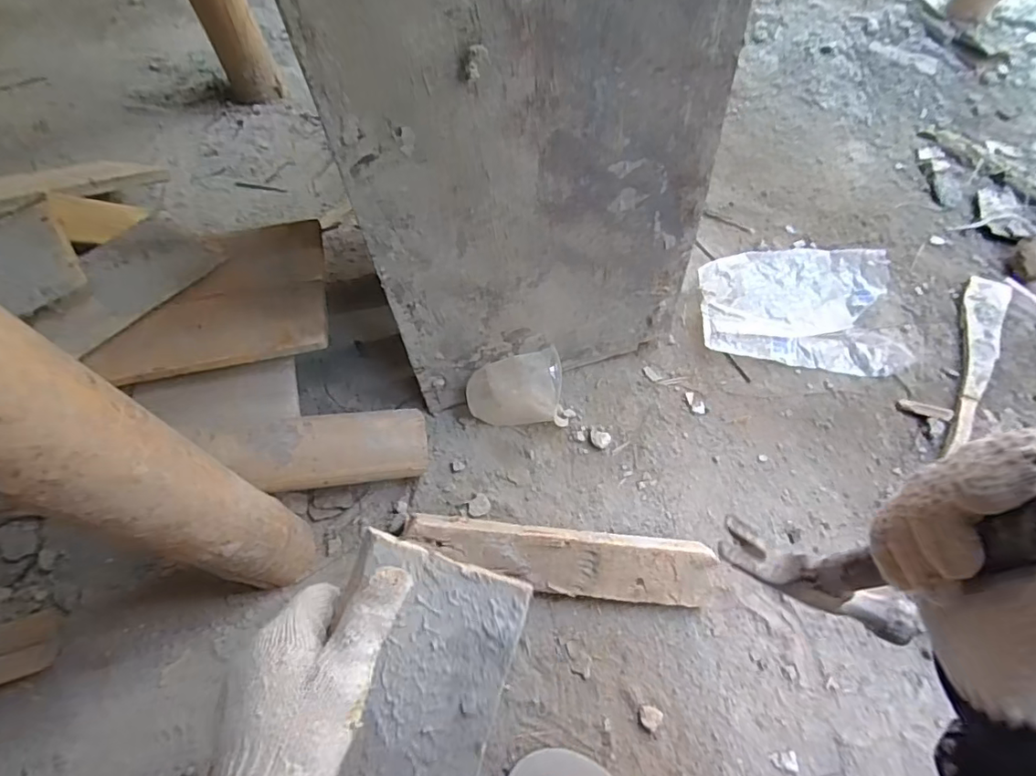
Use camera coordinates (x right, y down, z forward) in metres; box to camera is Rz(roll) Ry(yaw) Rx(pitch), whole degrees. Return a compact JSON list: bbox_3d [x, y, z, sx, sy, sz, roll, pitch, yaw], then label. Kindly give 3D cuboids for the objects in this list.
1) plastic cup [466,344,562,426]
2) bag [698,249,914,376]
[{"bbox_3d":[-0.005,0.002,0.595,0.099,0.079,0.056,-4,62,-5],"label":"plastic cup"},{"bbox_3d":[0.360,-0.108,0.704,0.246,0.027,0.174,5,62,0],"label":"bag"}]

